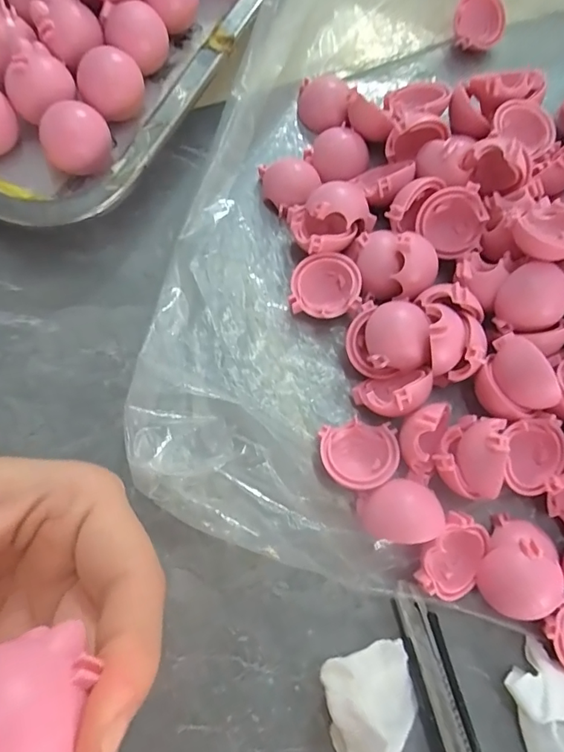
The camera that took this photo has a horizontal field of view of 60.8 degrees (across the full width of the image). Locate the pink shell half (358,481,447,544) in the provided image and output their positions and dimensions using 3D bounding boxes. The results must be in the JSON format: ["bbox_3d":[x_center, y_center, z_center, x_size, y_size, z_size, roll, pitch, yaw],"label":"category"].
[{"bbox_3d":[0.043,0.050,0.180,0.029,0.016,0.021,0,75,-3],"label":"pink shell half"}]

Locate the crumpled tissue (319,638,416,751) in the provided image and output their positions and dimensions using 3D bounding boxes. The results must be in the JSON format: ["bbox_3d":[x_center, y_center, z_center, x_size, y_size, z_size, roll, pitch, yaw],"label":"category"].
[{"bbox_3d":[0.031,0.122,0.163,0.032,0.017,0.054,-5,75,-4],"label":"crumpled tissue"}]

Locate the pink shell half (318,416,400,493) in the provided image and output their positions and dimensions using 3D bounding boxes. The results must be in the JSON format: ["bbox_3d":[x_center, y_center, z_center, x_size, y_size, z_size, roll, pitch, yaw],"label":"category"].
[{"bbox_3d":[0.030,0.032,0.191,0.029,0.014,0.026,-6,75,-5],"label":"pink shell half"}]

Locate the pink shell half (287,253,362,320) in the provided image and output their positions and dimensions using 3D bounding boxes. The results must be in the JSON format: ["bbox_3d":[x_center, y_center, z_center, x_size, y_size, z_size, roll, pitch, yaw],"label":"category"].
[{"bbox_3d":[0.019,-0.039,0.211,0.029,0.014,0.028,1,75,-3],"label":"pink shell half"}]

